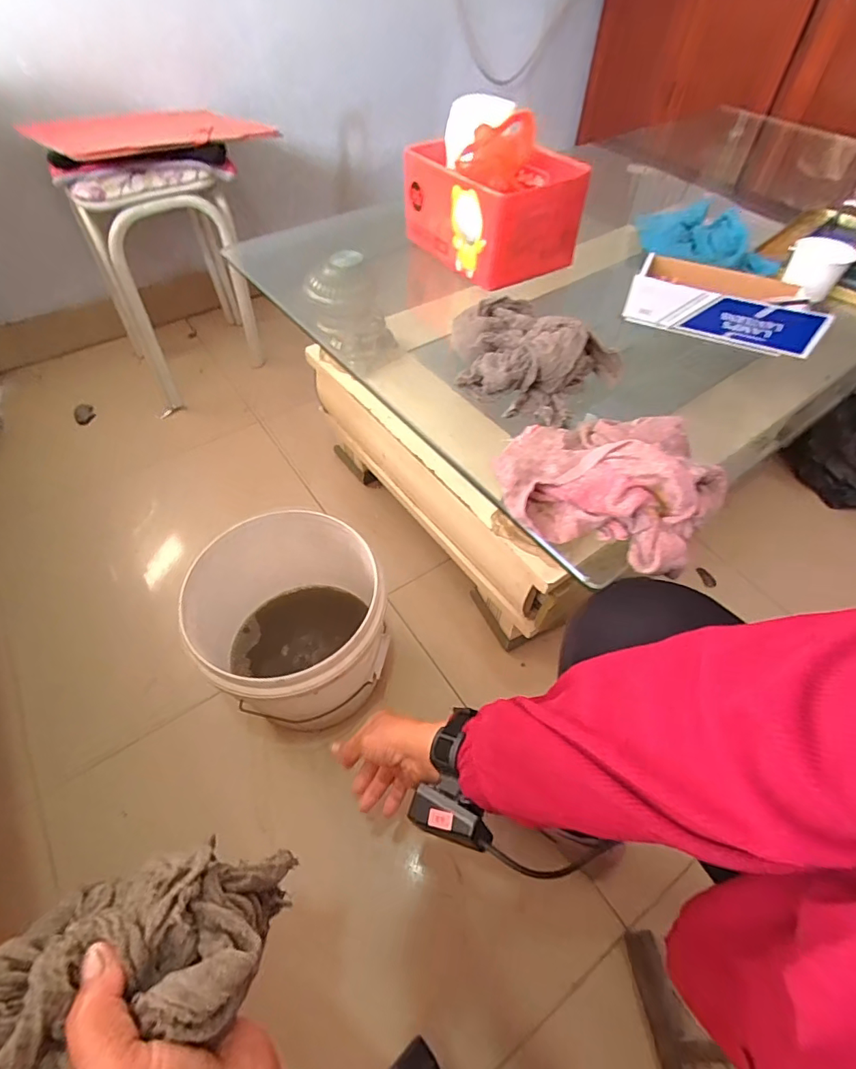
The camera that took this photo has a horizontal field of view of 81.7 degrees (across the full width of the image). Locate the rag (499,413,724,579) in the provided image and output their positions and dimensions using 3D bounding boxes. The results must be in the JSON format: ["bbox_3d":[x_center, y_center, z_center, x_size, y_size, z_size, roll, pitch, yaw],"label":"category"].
[{"bbox_3d":[0.169,-0.056,0.468,0.209,0.064,0.145,18,56,12],"label":"rag"}]

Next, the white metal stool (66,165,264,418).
[{"bbox_3d":[-0.615,-0.632,1.184,0.309,0.481,0.340,-27,59,-19],"label":"white metal stool"}]

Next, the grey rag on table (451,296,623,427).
[{"bbox_3d":[0.108,-0.219,0.583,0.187,0.063,0.152,37,61,23],"label":"grey rag on table"}]

